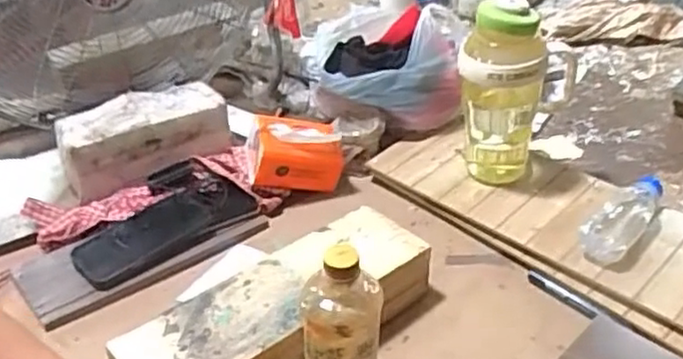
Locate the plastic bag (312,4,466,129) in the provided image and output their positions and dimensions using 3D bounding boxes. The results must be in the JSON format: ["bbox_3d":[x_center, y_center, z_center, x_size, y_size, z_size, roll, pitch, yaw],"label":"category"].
[{"bbox_3d":[0.071,-0.169,1.045,0.220,0.166,0.176,-4,33,7],"label":"plastic bag"}]

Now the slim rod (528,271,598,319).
[{"bbox_3d":[0.252,0.132,0.781,0.011,0.012,0.090,-28,38,-27],"label":"slim rod"}]

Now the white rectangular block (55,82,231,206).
[{"bbox_3d":[-0.279,-0.062,0.971,0.232,0.086,0.115,-26,36,-24],"label":"white rectangular block"}]

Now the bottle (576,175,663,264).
[{"bbox_3d":[0.335,0.043,0.816,0.057,0.051,0.153,19,42,35],"label":"bottle"}]

